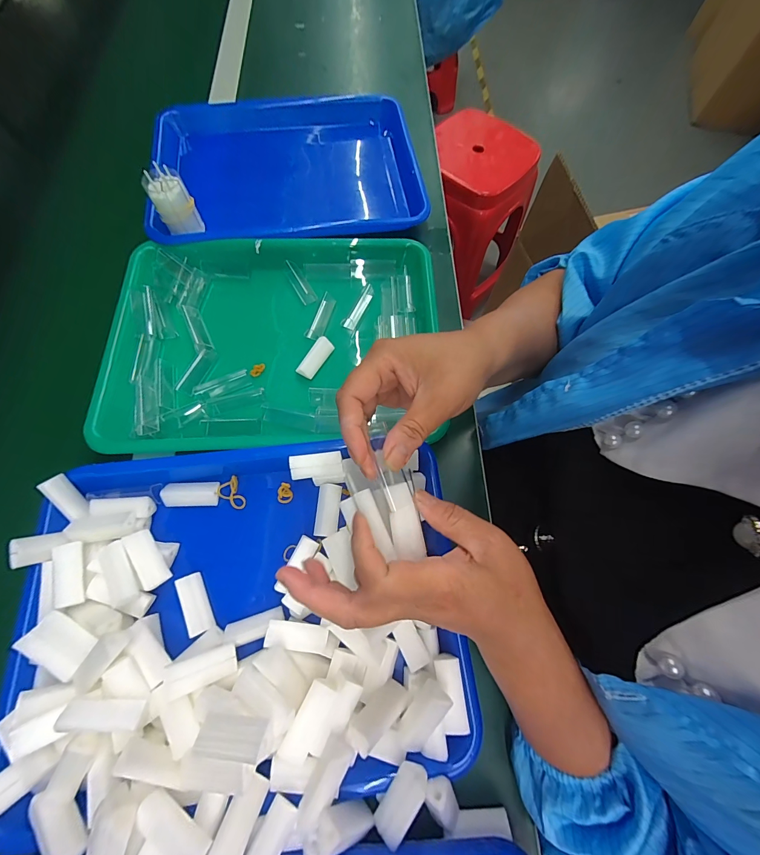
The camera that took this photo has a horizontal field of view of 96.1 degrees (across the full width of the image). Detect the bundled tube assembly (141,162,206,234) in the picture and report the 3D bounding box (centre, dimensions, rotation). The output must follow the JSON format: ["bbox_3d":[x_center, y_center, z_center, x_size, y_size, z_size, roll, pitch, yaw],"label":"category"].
[{"bbox_3d":[-0.229,-0.249,0.380,0.038,0.060,0.030,-27,73,-10],"label":"bundled tube assembly"}]

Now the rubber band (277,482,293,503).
[{"bbox_3d":[-0.087,0.060,0.313,0.013,0.004,0.018,-7,70,-4],"label":"rubber band"}]

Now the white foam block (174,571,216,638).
[{"bbox_3d":[-0.149,0.142,0.278,0.015,0.017,0.045,-27,73,-10],"label":"white foam block"}]

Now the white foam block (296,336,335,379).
[{"bbox_3d":[-0.067,-0.074,0.359,0.017,0.011,0.047,30,72,9],"label":"white foam block"}]

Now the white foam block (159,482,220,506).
[{"bbox_3d":[-0.170,0.060,0.308,0.046,0.015,0.022,-1,70,-2],"label":"white foam block"}]

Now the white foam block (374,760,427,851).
[{"bbox_3d":[0.013,0.242,0.222,0.018,0.013,0.045,30,88,9],"label":"white foam block"}]

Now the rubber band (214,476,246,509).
[{"bbox_3d":[-0.133,0.059,0.312,0.028,0.009,0.023,29,72,9],"label":"rubber band"}]

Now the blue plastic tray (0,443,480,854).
[{"bbox_3d":[-0.102,0.142,0.261,0.323,0.061,0.255,-5,70,-3],"label":"blue plastic tray"}]

